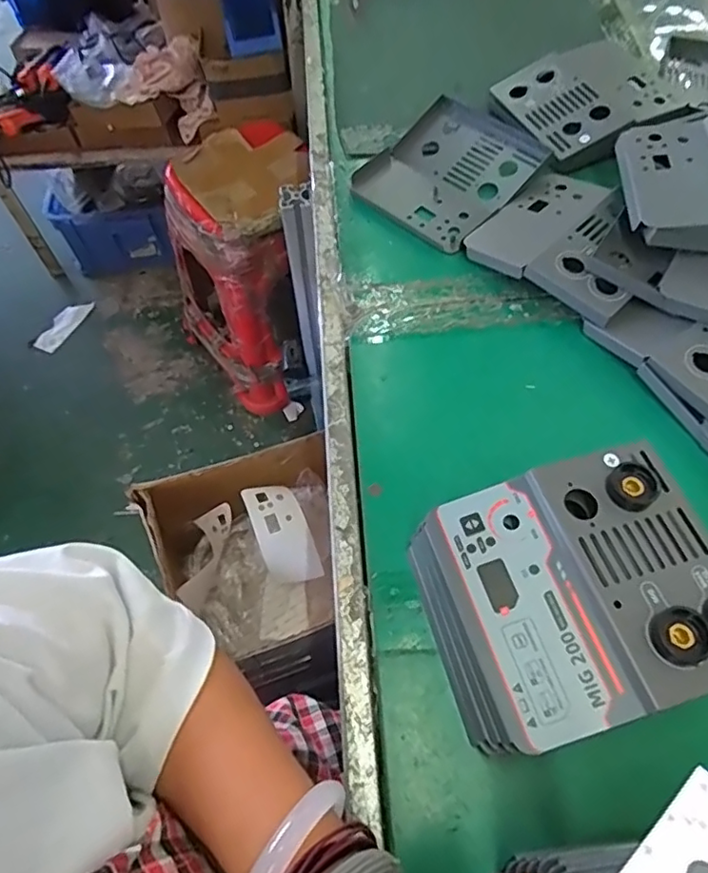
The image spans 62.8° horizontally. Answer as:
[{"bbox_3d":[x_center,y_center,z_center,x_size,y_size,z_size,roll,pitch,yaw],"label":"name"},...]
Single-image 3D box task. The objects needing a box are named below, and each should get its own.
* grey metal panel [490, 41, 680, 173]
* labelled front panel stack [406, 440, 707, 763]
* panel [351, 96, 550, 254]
[{"bbox_3d":[0.272,-0.394,0.674,0.179,0.030,0.175,-20,62,-9],"label":"grey metal panel"},{"bbox_3d":[0.142,0.104,0.381,0.175,0.090,0.152,-15,61,-7],"label":"labelled front panel stack"},{"bbox_3d":[0.110,-0.300,0.647,0.182,0.028,0.162,-39,66,-18],"label":"panel"}]

